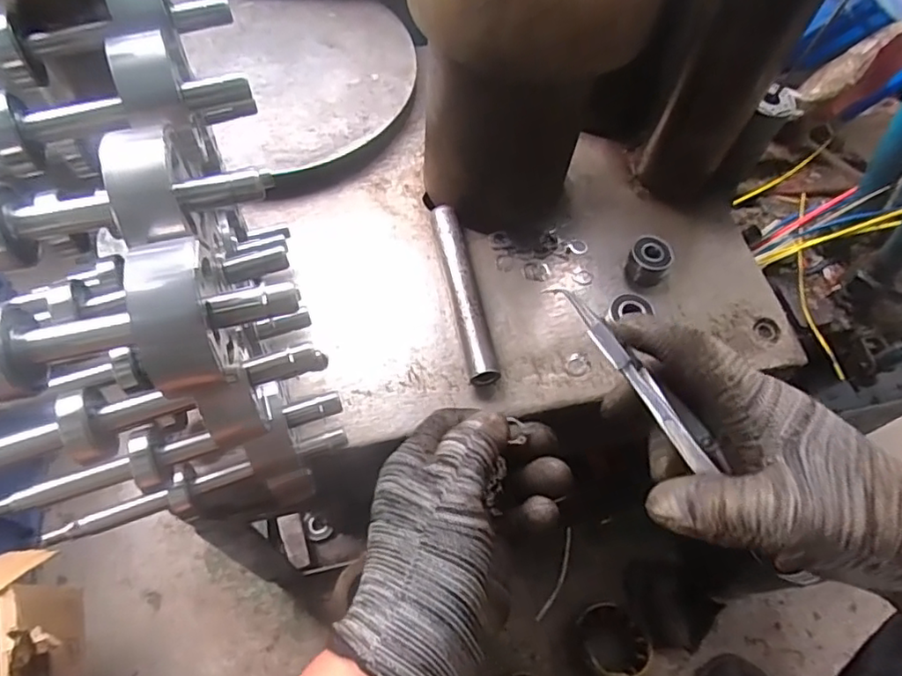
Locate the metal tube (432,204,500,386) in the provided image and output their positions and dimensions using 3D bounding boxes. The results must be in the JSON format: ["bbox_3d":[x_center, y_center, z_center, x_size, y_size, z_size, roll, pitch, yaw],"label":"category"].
[{"bbox_3d":[0.009,-0.033,0.424,0.022,0.020,0.142,-8,62,-9],"label":"metal tube"}]

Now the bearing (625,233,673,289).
[{"bbox_3d":[0.148,-0.058,0.448,0.029,0.022,0.031,22,62,8],"label":"bearing"}]

